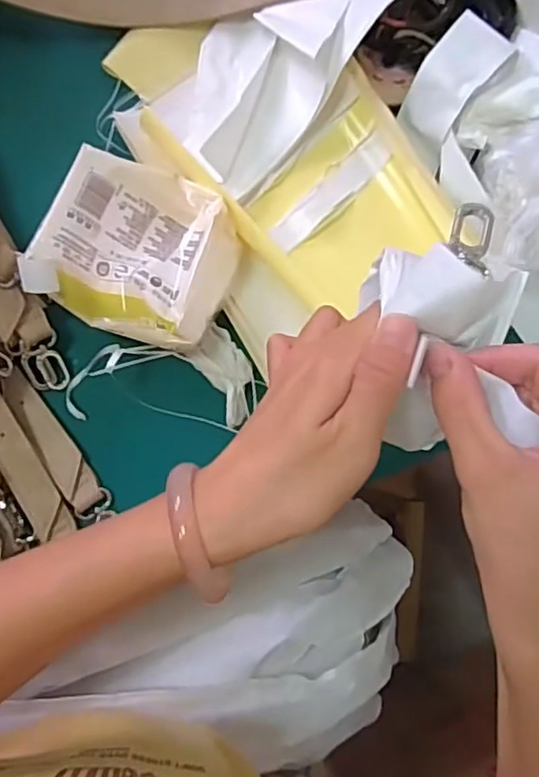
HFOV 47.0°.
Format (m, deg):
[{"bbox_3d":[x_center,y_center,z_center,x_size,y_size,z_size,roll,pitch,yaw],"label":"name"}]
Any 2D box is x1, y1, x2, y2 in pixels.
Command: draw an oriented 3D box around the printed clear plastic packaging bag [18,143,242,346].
[{"bbox_3d":[-0.083,-0.093,0.407,0.116,0.038,0.114,25,80,-1],"label":"printed clear plastic packaging bag"}]

